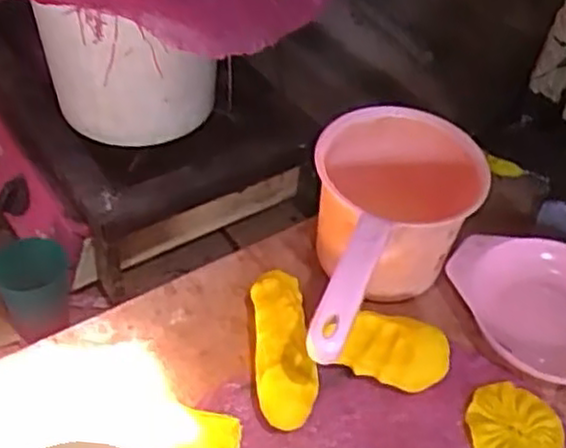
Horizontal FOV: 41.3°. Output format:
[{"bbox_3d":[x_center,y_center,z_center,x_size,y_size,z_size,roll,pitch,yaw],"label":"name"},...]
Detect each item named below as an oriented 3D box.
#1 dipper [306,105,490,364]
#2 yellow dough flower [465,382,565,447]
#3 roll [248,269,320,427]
[{"bbox_3d":[0.073,0.032,0.619,0.134,0.129,0.262,17,49,14],"label":"dipper"},{"bbox_3d":[0.182,0.162,0.589,0.073,0.005,0.076,1,47,-1],"label":"yellow dough flower"},{"bbox_3d":[-0.001,0.099,0.611,0.048,0.051,0.141,-4,48,-5],"label":"roll"}]

